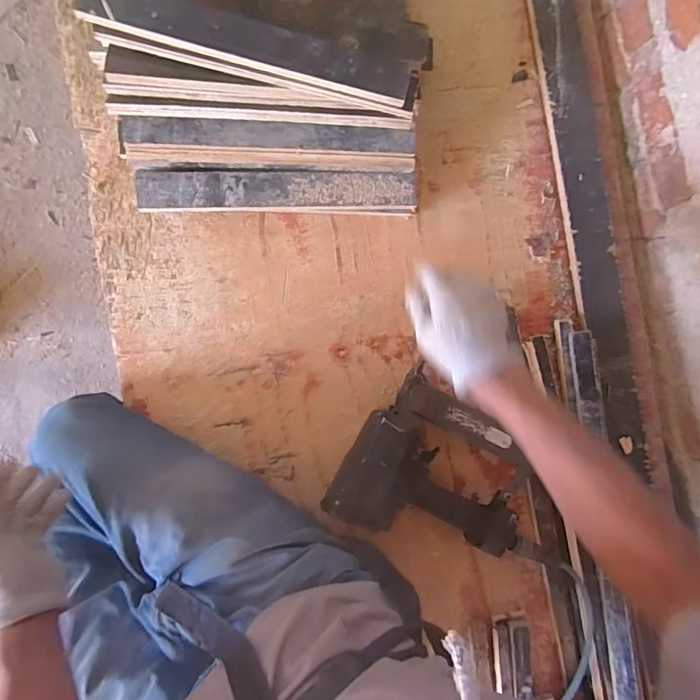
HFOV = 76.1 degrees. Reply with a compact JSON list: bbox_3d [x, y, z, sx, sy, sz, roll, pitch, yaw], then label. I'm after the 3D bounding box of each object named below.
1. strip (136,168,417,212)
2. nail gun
[{"bbox_3d":[-0.092,-0.218,0.606,0.367,0.010,0.053,-3,98,-8],"label":"strip"},{"bbox_3d":[0.141,0.188,0.633,0.288,0.078,0.208,31,87,-6],"label":"nail gun"}]

